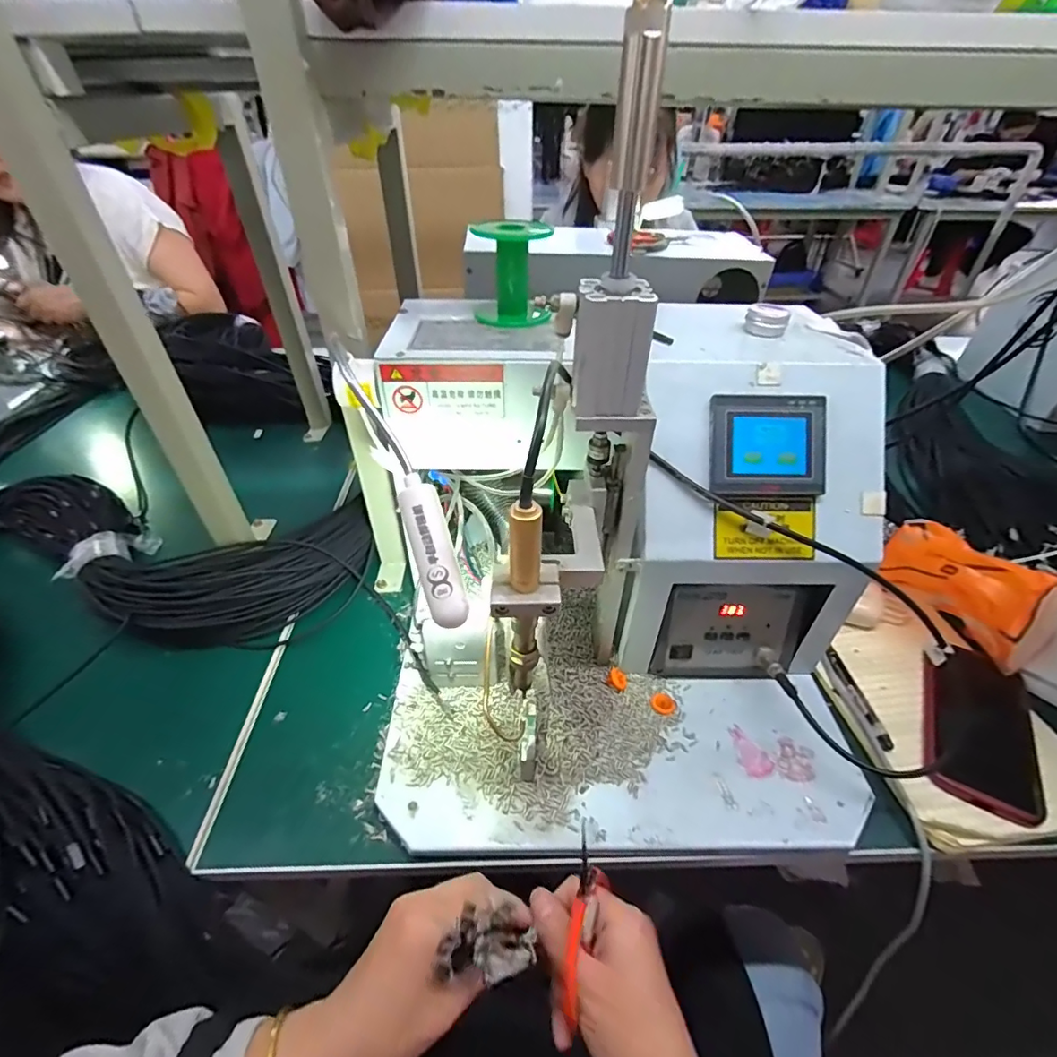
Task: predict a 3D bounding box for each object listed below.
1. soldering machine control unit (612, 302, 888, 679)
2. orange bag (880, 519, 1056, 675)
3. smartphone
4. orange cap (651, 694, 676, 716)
[{"bbox_3d":[0.190,-0.023,0.465,0.188,0.288,0.216,7,41,7],"label":"soldering machine control unit"},{"bbox_3d":[0.438,0.065,0.518,0.090,0.101,0.148,-26,48,-28],"label":"orange bag"},{"bbox_3d":[0.415,0.179,0.467,0.092,0.009,0.179,21,45,22],"label":"smartphone"},{"bbox_3d":[0.123,0.160,0.468,0.022,0.008,0.019,26,47,26],"label":"orange cap"}]

